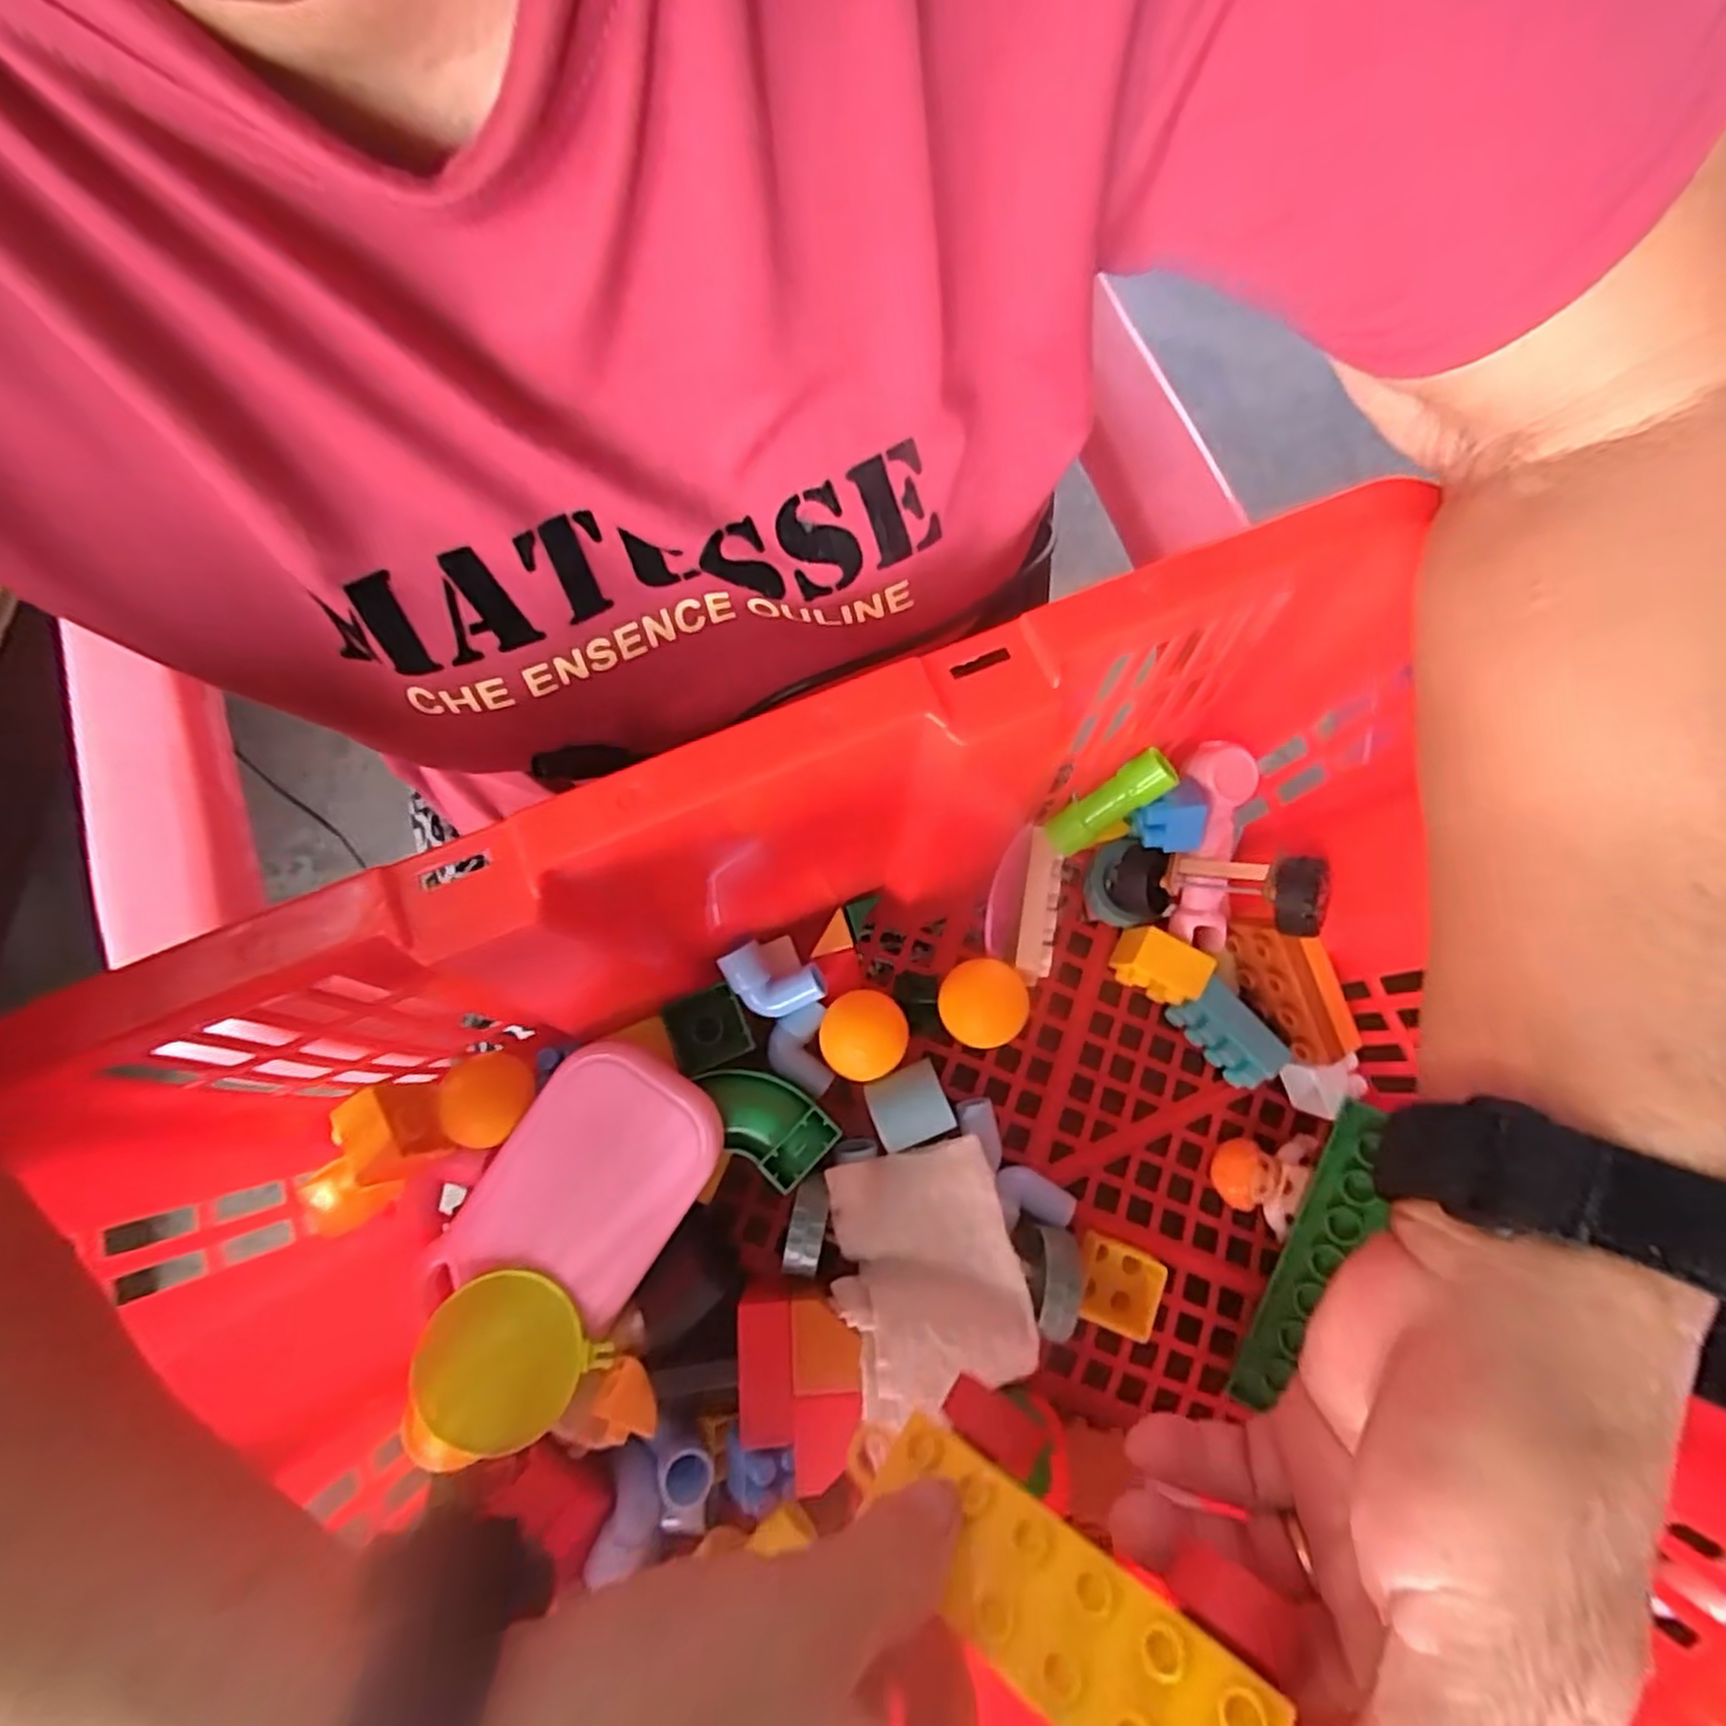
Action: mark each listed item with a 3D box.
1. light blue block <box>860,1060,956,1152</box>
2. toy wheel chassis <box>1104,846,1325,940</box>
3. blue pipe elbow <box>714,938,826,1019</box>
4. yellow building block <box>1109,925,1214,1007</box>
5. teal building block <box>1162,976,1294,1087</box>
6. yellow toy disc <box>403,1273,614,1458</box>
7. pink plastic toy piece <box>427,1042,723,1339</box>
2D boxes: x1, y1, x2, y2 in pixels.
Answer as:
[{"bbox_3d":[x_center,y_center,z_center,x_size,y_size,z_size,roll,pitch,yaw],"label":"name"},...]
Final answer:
[{"bbox_3d":[0.018,0.102,0.322,0.031,0.026,0.030,-20,79,-6],"label":"light blue block"},{"bbox_3d":[0.144,0.011,0.323,0.088,0.034,0.030,7,73,45],"label":"toy wheel chassis"},{"bbox_3d":[-0.039,0.050,0.325,0.044,0.013,0.025,23,78,3],"label":"blue pipe elbow"},{"bbox_3d":[0.130,0.046,0.342,0.034,0.032,0.024,31,78,5],"label":"yellow building block"},{"bbox_3d":[0.159,0.075,0.340,0.024,0.027,0.046,-38,81,-9],"label":"teal building block"},{"bbox_3d":[-0.133,0.182,0.281,0.055,0.006,0.059,0,77,-2],"label":"yellow toy disc"},{"bbox_3d":[-0.106,0.125,0.296,0.073,0.012,0.103,33,79,6],"label":"pink plastic toy piece"}]

